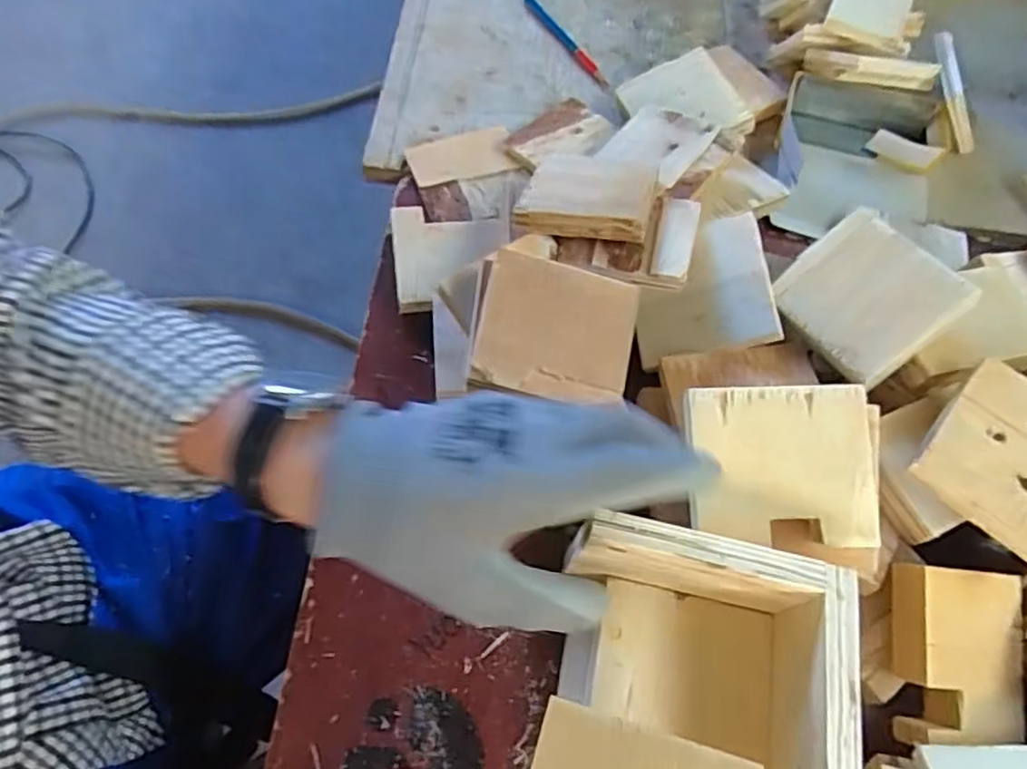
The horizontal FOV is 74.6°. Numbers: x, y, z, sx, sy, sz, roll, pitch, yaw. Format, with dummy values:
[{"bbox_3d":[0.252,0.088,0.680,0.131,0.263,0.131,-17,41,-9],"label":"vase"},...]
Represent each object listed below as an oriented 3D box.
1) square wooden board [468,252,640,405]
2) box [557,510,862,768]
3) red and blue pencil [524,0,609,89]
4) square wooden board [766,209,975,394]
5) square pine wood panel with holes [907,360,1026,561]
[{"bbox_3d":[0.026,-0.030,0.398,0.091,0.008,0.086,13,69,-7],"label":"square wooden board"},{"bbox_3d":[0.083,0.148,0.316,0.127,0.066,0.140,12,64,2],"label":"box"},{"bbox_3d":[0.049,-0.318,0.622,0.013,0.012,0.134,-30,70,-16],"label":"red and blue pencil"},{"bbox_3d":[0.215,-0.056,0.413,0.082,0.013,0.090,-40,59,9],"label":"square wooden board"},{"bbox_3d":[0.272,0.040,0.362,0.083,0.013,0.091,40,68,14],"label":"square pine wood panel with holes"}]

